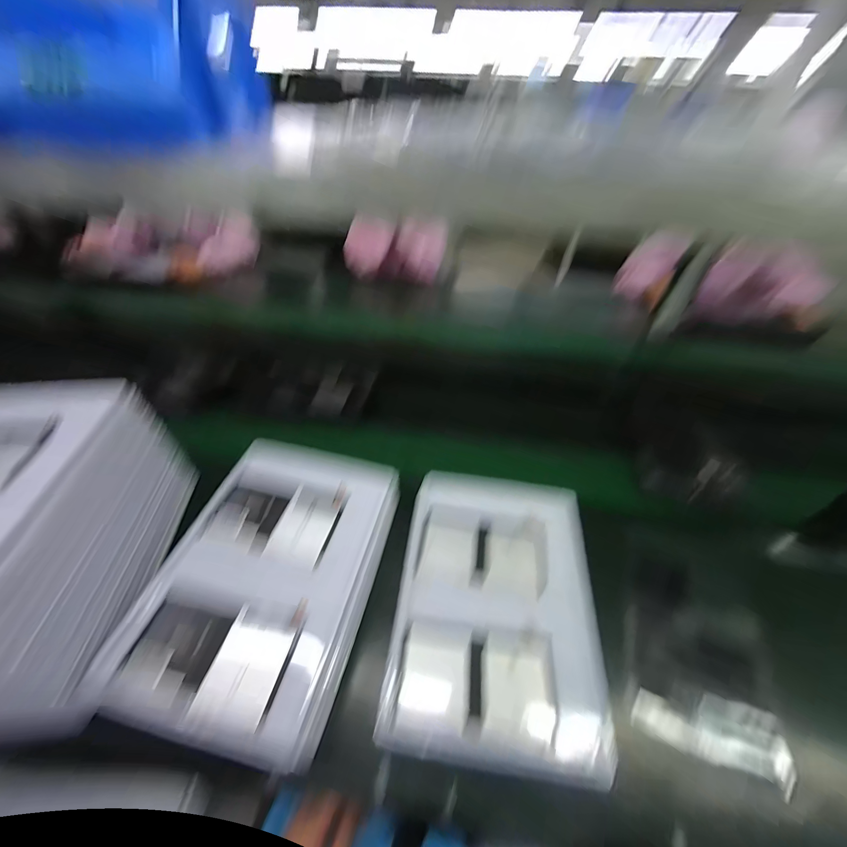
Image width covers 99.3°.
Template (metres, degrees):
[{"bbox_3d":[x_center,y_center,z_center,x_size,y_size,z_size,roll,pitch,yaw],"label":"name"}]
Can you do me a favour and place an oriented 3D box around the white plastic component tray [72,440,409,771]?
[{"bbox_3d":[-0.187,0.179,0.454,0.243,0.066,0.340,10,43,9],"label":"white plastic component tray"}]

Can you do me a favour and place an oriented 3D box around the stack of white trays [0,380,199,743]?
[{"bbox_3d":[-0.460,0.128,0.401,0.243,0.199,0.331,-2,42,-3],"label":"stack of white trays"}]

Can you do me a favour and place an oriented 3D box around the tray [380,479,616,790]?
[{"bbox_3d":[0.096,0.222,0.473,0.250,0.042,0.338,7,43,6],"label":"tray"}]

